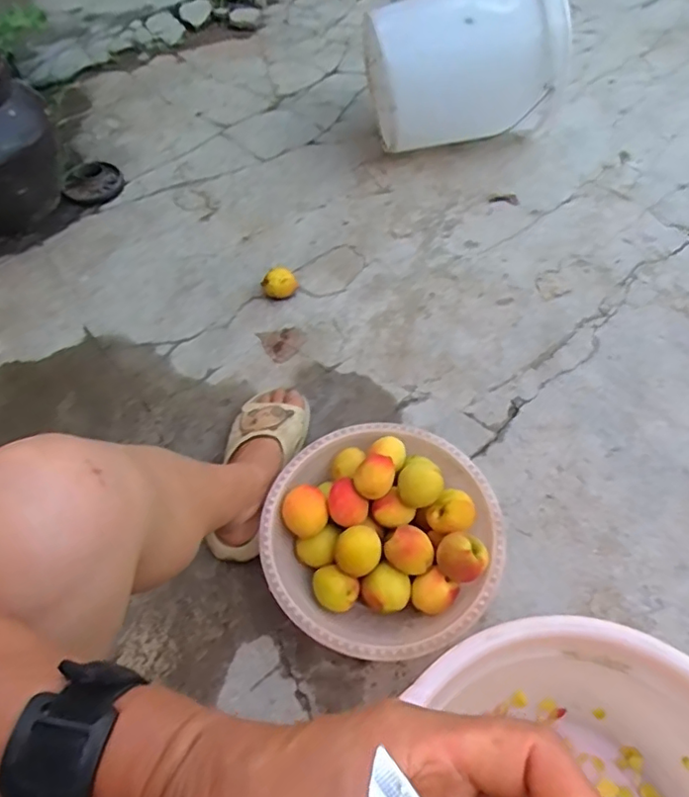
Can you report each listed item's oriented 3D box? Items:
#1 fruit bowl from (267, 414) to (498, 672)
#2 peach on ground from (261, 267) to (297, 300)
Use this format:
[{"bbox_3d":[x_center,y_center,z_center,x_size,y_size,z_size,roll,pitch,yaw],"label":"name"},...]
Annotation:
[{"bbox_3d":[0.045,0.162,0.679,0.262,0.130,0.262,-2,58,3],"label":"fruit bowl"},{"bbox_3d":[-0.111,-0.198,0.970,0.060,0.049,0.048,-15,58,-5],"label":"peach on ground"}]

